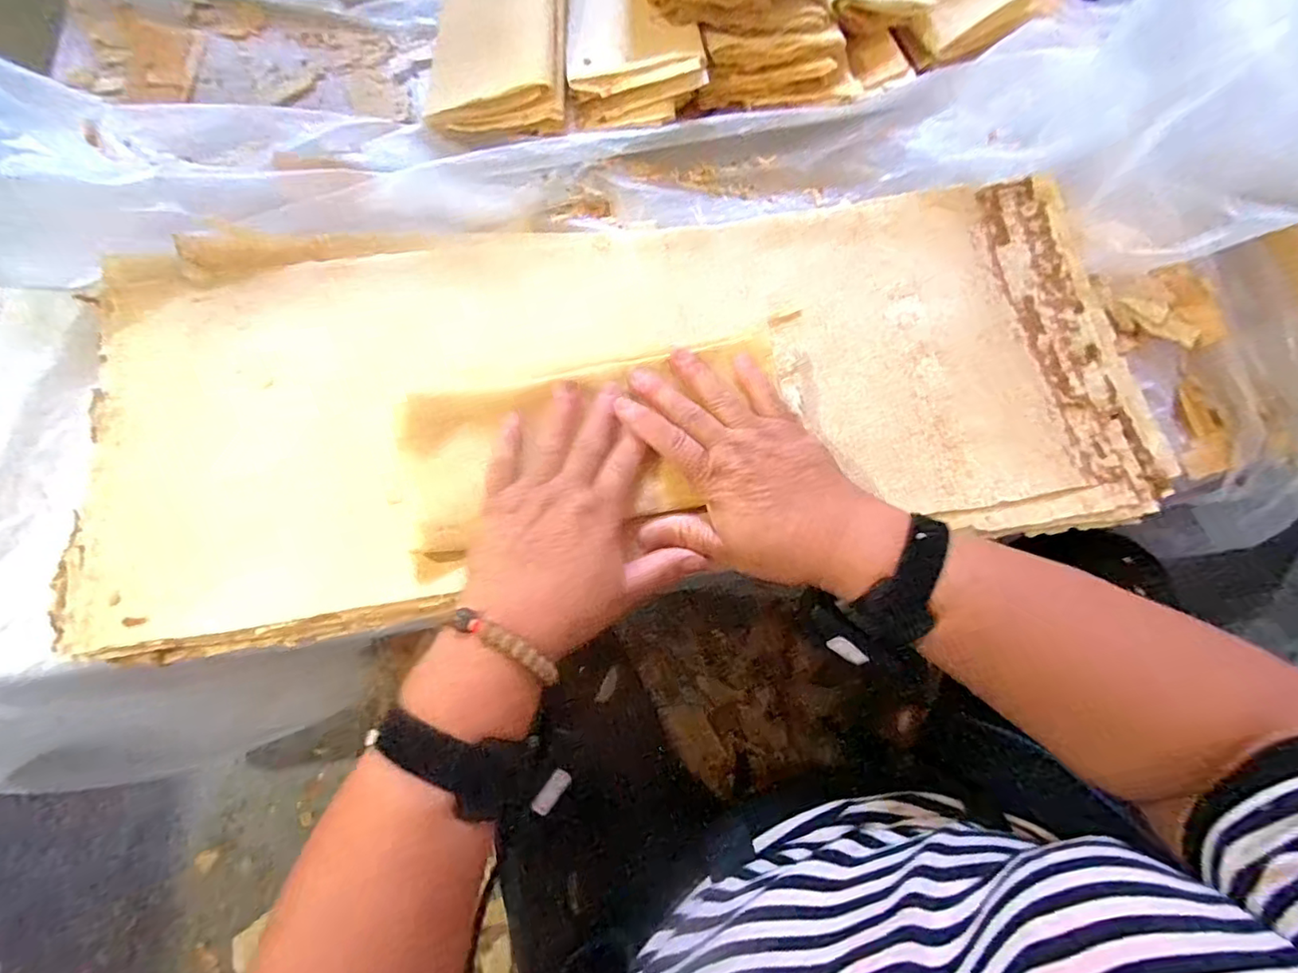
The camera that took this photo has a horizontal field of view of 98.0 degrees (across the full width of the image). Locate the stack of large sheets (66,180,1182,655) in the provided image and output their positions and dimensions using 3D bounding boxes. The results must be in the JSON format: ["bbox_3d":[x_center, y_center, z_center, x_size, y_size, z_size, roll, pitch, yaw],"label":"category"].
[{"bbox_3d":[-0.014,-0.080,0.406,0.740,0.039,0.305,-7,71,-6],"label":"stack of large sheets"}]

